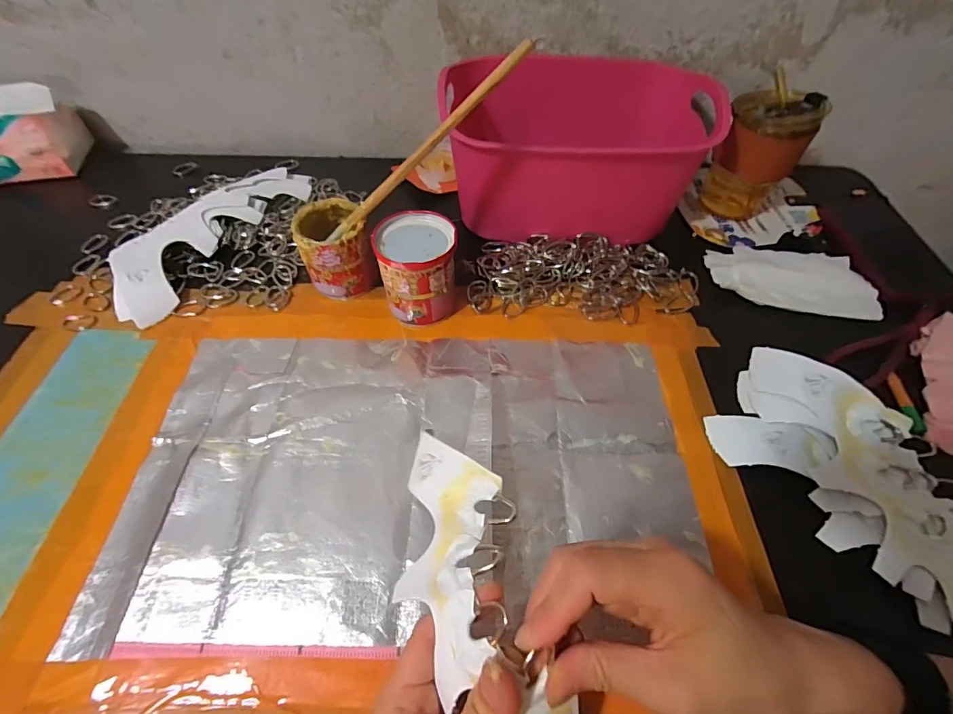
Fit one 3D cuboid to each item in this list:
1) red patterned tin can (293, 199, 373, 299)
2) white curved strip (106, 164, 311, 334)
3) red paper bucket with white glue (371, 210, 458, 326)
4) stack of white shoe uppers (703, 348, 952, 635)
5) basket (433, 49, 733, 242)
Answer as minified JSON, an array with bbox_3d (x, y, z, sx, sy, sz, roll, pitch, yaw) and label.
[{"bbox_3d":[-0.132,-0.099,0.414,0.059,0.068,0.063,1,55,-1],"label":"red patterned tin can"},{"bbox_3d":[-0.274,-0.131,0.461,0.080,0.030,0.233,25,58,15],"label":"white curved strip"},{"bbox_3d":[-0.052,-0.077,0.398,0.066,0.075,0.068,1,55,-1],"label":"red paper bucket with white glue"},{"bbox_3d":[0.293,0.090,0.305,0.122,0.045,0.244,-33,61,-22],"label":"stack of white shoe uppers"},{"bbox_3d":[0.109,-0.225,0.478,0.240,0.117,0.171,0,55,-1],"label":"basket"}]

